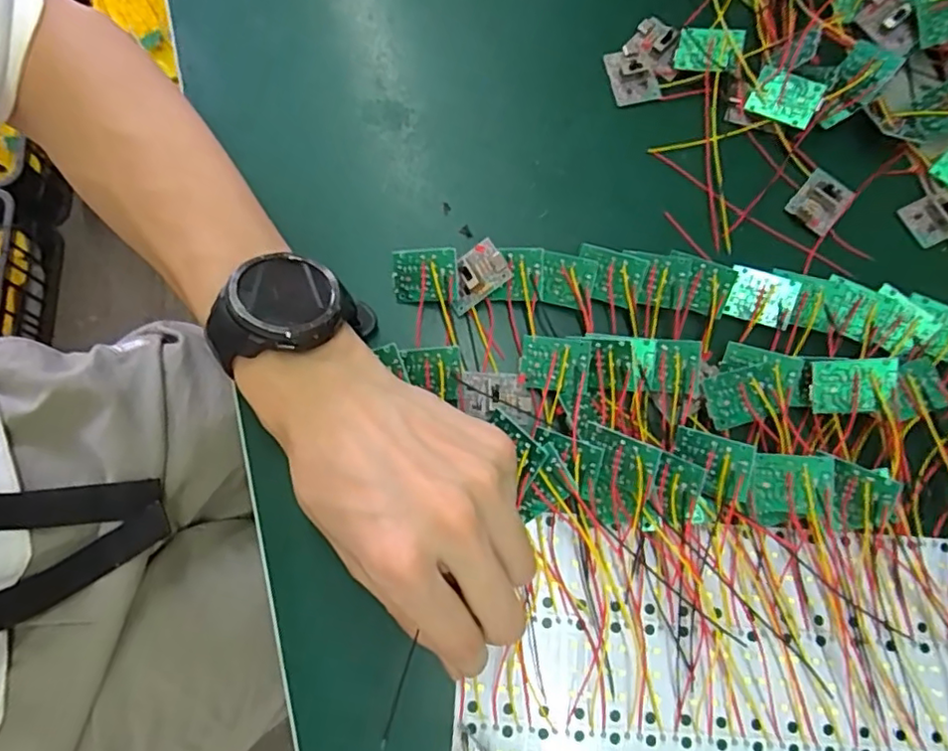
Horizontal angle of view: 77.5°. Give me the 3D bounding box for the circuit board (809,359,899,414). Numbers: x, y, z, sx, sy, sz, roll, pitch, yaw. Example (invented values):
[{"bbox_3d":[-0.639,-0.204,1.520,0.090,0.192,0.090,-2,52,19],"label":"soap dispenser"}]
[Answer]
[{"bbox_3d":[0.181,0.006,0.282,0.035,0.004,0.026,-3,105,19],"label":"circuit board"}]

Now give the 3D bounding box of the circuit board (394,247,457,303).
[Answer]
[{"bbox_3d":[-0.025,-0.051,0.304,0.034,0.004,0.028,3,106,18],"label":"circuit board"}]

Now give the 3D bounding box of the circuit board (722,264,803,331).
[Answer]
[{"bbox_3d":[0.149,-0.040,0.308,0.034,0.004,0.026,18,106,7],"label":"circuit board"}]

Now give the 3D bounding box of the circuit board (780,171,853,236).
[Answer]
[{"bbox_3d":[0.194,-0.097,0.330,0.026,0.010,0.034,40,77,7],"label":"circuit board"}]

